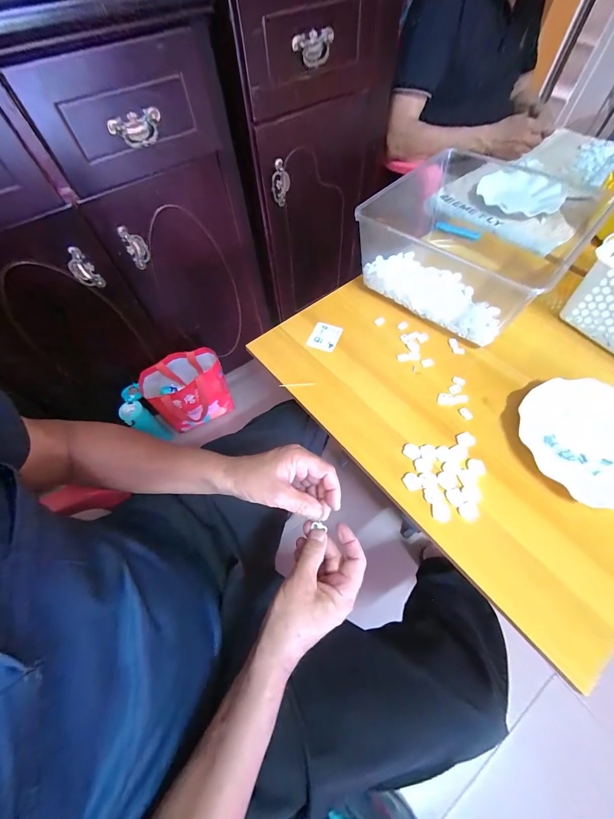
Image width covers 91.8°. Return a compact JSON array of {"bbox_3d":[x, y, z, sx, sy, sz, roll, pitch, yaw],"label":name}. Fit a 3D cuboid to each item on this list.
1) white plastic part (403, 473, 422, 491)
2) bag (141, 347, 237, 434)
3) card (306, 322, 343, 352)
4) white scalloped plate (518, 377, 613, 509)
[{"bbox_3d":[0.139,0.096,0.395,0.020,0.004,0.023,-15,61,-6],"label":"white plastic part"},{"bbox_3d":[-0.362,-0.052,0.928,0.232,0.192,0.159,-17,61,-7],"label":"bag"},{"bbox_3d":[0.033,-0.132,0.531,0.049,0.004,0.060,23,64,15],"label":"card"},{"bbox_3d":[0.391,0.039,0.401,0.176,0.017,0.180,-1,60,2],"label":"white scalloped plate"}]

